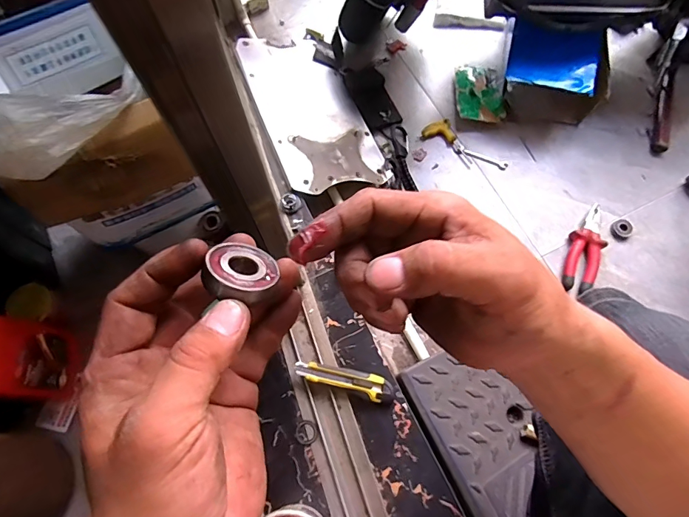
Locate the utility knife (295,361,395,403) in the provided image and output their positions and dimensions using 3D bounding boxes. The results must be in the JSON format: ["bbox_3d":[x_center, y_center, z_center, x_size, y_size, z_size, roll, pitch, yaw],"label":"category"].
[{"bbox_3d":[0.000,0.195,0.656,0.154,0.027,0.039,12,67,2],"label":"utility knife"}]

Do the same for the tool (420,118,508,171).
[{"bbox_3d":[0.260,-0.239,0.910,0.188,0.020,0.070,42,75,14],"label":"tool"}]

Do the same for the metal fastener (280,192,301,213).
[{"bbox_3d":[-0.102,-0.107,0.779,0.038,0.013,0.039,1,67,-2],"label":"metal fastener"}]

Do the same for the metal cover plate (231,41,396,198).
[{"bbox_3d":[-0.070,-0.323,0.896,0.224,0.013,0.409,-14,67,-27],"label":"metal cover plate"}]

